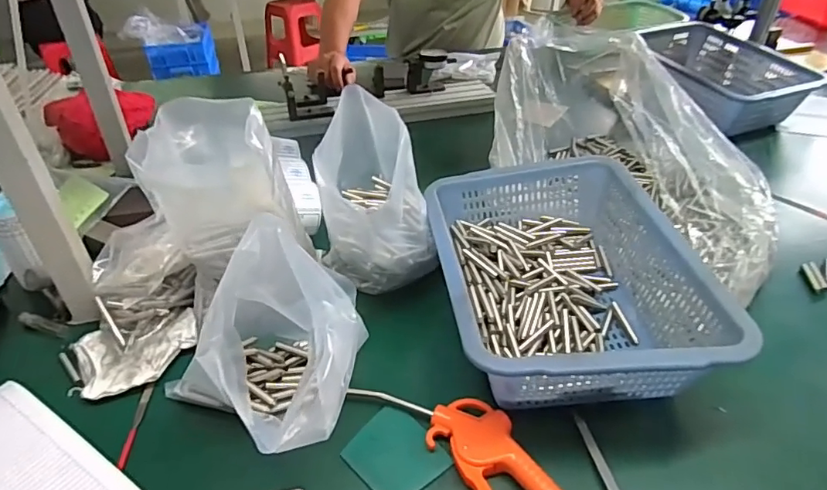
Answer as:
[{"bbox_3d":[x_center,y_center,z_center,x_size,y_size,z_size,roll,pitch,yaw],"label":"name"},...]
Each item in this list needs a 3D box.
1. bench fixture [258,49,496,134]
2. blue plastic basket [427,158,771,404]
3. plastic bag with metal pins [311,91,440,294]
[{"bbox_3d":[-0.076,-0.289,0.971,0.466,0.093,0.118,-10,36,-11],"label":"bench fixture"},{"bbox_3d":[0.135,0.033,0.518,0.219,0.109,0.308,-4,36,-3],"label":"blue plastic basket"},{"bbox_3d":[-0.040,-0.046,0.534,0.104,0.188,0.128,-7,36,-7],"label":"plastic bag with metal pins"}]

